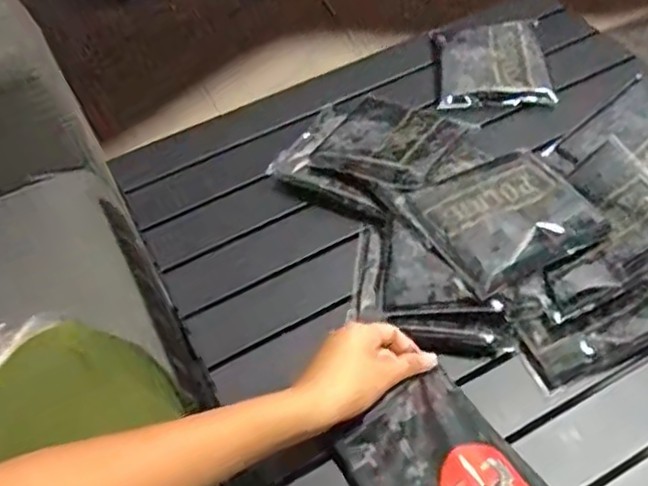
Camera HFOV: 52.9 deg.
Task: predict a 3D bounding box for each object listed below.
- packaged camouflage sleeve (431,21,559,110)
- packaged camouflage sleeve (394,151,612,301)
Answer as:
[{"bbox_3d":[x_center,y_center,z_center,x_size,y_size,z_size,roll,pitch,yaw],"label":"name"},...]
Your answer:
[{"bbox_3d":[0.195,-0.207,0.751,0.123,0.026,0.139,-1,53,4],"label":"packaged camouflage sleeve"},{"bbox_3d":[0.155,-0.026,0.563,0.135,0.022,0.124,-24,55,-13],"label":"packaged camouflage sleeve"}]

